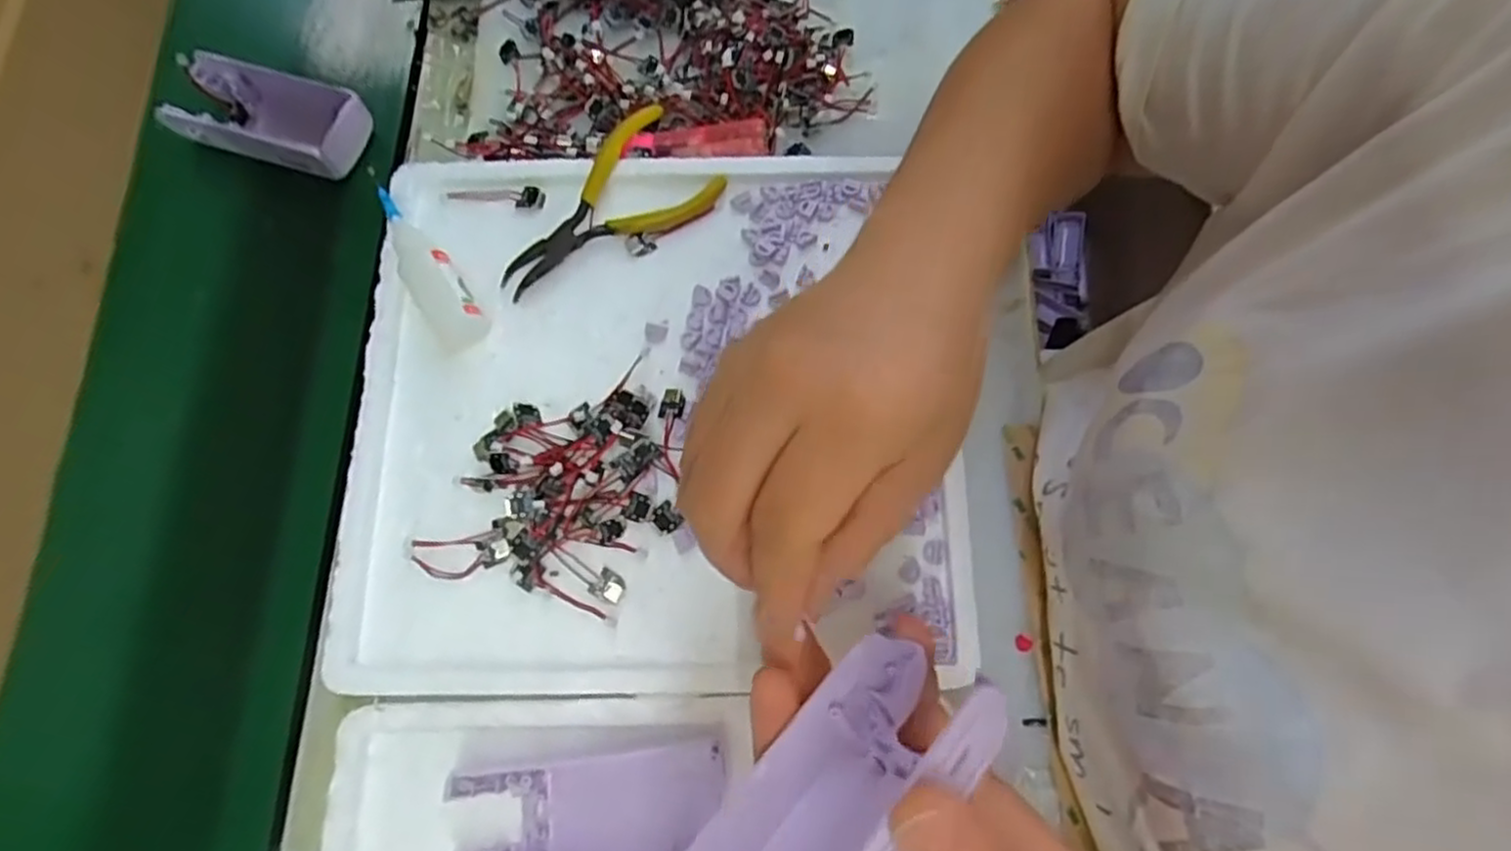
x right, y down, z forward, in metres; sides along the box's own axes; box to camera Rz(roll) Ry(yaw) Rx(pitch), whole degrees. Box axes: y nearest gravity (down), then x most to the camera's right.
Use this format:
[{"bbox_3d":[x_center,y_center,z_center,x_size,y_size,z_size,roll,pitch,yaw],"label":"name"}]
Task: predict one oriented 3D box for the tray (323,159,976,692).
[{"bbox_3d":[-0.046,-0.011,0.336,0.266,0.020,0.247,-1,72,1],"label":"tray"}]

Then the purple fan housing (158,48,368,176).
[{"bbox_3d":[-0.268,-0.171,0.407,0.111,0.024,0.049,14,73,5],"label":"purple fan housing"}]

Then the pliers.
[{"bbox_3d":[-0.078,-0.107,0.364,0.114,0.018,0.061,-36,75,-10],"label":"pliers"}]

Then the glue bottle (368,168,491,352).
[{"bbox_3d":[-0.161,-0.081,0.355,0.024,0.022,0.098,-31,74,-8],"label":"glue bottle"}]

